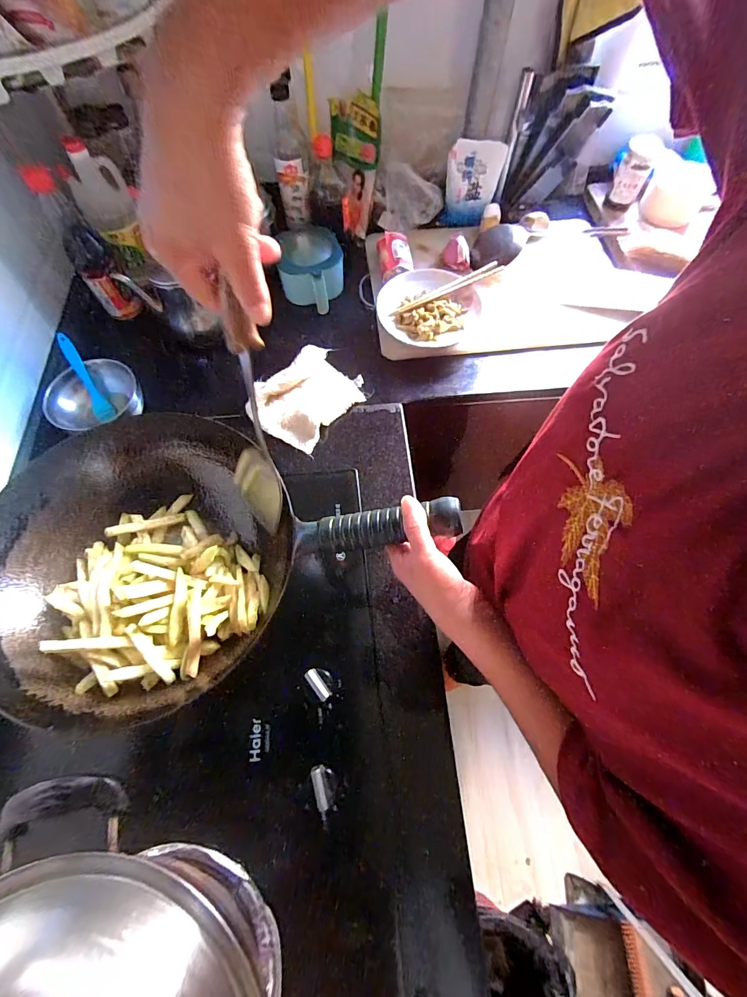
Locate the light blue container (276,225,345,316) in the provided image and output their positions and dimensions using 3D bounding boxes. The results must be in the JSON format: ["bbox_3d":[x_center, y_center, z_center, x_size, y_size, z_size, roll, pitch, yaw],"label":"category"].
[{"bbox_3d":[-0.120,-0.438,0.753,0.124,0.086,0.129,-3,66,-1],"label":"light blue container"}]

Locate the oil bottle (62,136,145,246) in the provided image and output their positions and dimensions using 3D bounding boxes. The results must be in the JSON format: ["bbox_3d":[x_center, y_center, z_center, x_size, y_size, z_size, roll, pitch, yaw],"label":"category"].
[{"bbox_3d":[-0.457,-0.509,0.663,0.084,0.130,0.049,-30,69,-13],"label":"oil bottle"}]

